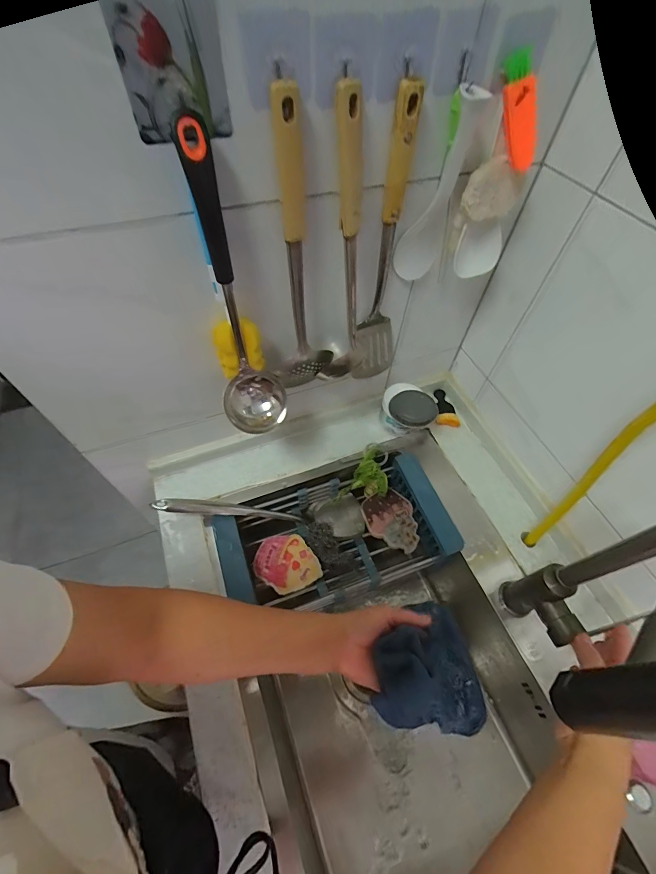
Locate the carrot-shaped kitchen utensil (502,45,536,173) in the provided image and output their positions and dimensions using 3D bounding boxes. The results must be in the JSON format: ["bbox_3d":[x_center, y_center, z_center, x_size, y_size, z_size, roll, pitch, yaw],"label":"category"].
[{"bbox_3d":[0.195,-0.323,0.371,0.026,0.097,0.019,2,51,33],"label":"carrot-shaped kitchen utensil"}]

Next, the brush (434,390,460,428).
[{"bbox_3d":[0.240,-0.060,0.747,0.044,0.017,0.085,4,56,0],"label":"brush"}]

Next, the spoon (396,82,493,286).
[{"bbox_3d":[0.122,-0.273,0.428,0.065,0.196,0.017,-20,60,-15],"label":"spoon"}]

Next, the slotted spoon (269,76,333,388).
[{"bbox_3d":[-0.031,-0.179,0.424,0.078,0.331,0.058,0,57,-2],"label":"slotted spoon"}]

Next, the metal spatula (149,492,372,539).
[{"bbox_3d":[-0.102,0.140,0.632,0.363,0.064,0.081,9,52,-28],"label":"metal spatula"}]

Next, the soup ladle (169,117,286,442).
[{"bbox_3d":[-0.098,-0.132,0.399,0.079,0.300,0.111,-13,58,-10],"label":"soup ladle"}]

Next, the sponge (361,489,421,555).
[{"bbox_3d":[0.116,0.155,0.668,0.084,0.019,0.114,-16,59,-12],"label":"sponge"}]

